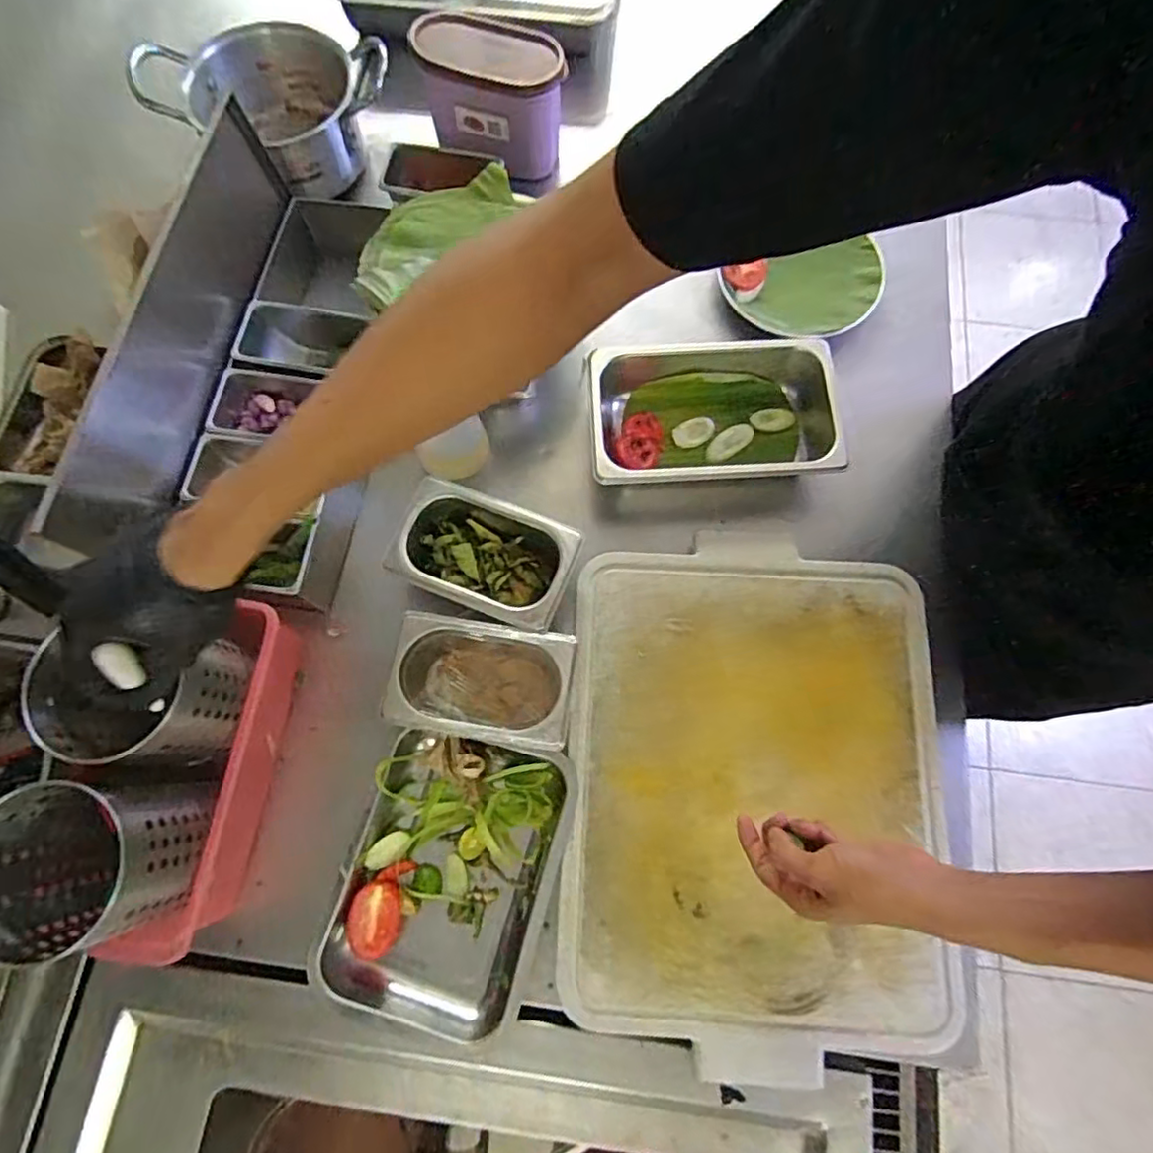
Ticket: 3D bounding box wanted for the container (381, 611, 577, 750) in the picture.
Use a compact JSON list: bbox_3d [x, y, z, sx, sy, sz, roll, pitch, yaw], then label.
[{"bbox_3d":[-0.089,0.104,0.623,0.175,0.076,0.107,9,73,2],"label":"container"}]

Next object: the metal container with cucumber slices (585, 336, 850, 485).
[{"bbox_3d":[0.151,-0.172,0.704,0.263,0.075,0.163,-2,73,-1],"label":"metal container with cucumber slices"}]

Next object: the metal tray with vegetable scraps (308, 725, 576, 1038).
[{"bbox_3d":[-0.118,0.271,0.585,0.191,0.055,0.248,20,74,6],"label":"metal tray with vegetable scraps"}]

